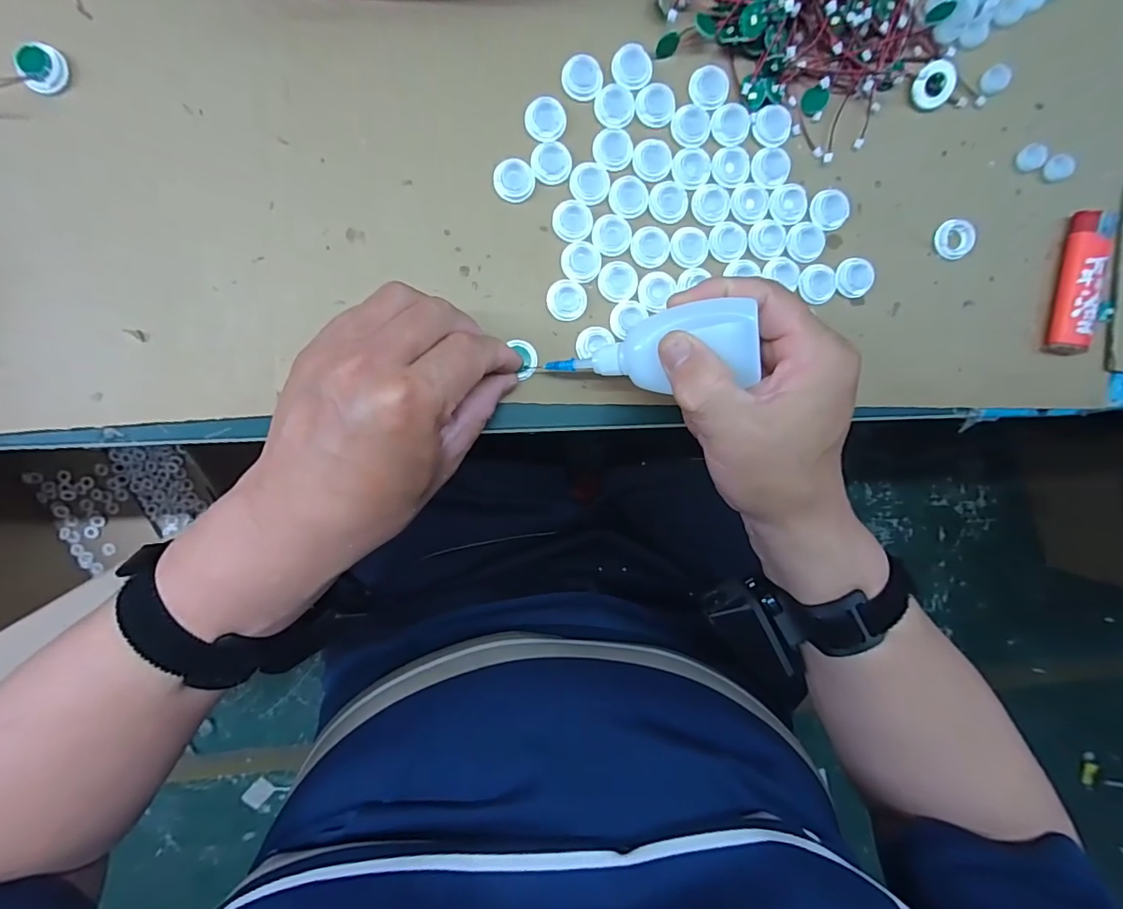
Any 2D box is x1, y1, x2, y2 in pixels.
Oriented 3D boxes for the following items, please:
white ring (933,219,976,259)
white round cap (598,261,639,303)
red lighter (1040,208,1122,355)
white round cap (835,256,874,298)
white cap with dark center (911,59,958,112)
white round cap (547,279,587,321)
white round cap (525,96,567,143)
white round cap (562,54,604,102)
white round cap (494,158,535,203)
[{"bbox_3d":[0.240,-0.131,0.303,0.022,0.005,0.023,0,95,-4],"label":"white ring"},{"bbox_3d":[0.033,-0.101,0.289,0.023,0.004,0.023,0,95,-4],"label":"white round cap"},{"bbox_3d":[0.318,-0.105,0.305,0.027,0.012,0.085,8,94,-5],"label":"red lighter"},{"bbox_3d":[0.176,-0.106,0.300,0.023,0.007,0.023,0,95,-4],"label":"white round cap"},{"bbox_3d":[0.217,-0.215,0.291,0.022,0.011,0.023,0,95,-4],"label":"white cap with dark center"},{"bbox_3d":[0.003,-0.089,0.288,0.022,0.005,0.022,3,95,-5],"label":"white round cap"},{"bbox_3d":[-0.009,-0.187,0.278,0.022,0.004,0.022,0,95,-4],"label":"white round cap"},{"bbox_3d":[0.012,-0.210,0.278,0.022,0.004,0.022,5,94,-5],"label":"white round cap"},{"bbox_3d":[-0.027,-0.154,0.280,0.022,0.004,0.021,0,95,-4],"label":"white round cap"}]

